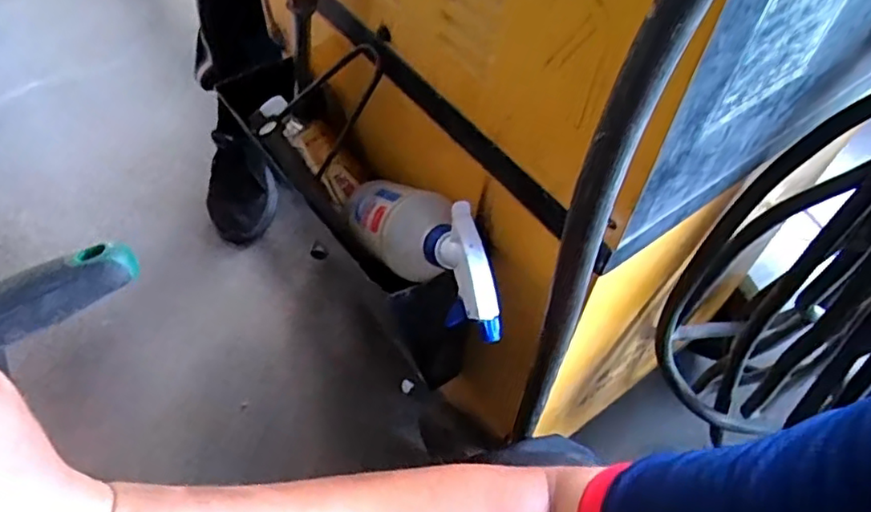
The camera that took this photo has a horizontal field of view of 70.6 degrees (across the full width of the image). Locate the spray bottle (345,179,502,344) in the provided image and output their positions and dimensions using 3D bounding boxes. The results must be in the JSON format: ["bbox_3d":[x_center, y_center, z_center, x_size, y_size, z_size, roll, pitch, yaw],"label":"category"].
[{"bbox_3d":[-0.018,-0.019,0.474,0.055,0.086,0.224,-29,38,-20],"label":"spray bottle"}]

